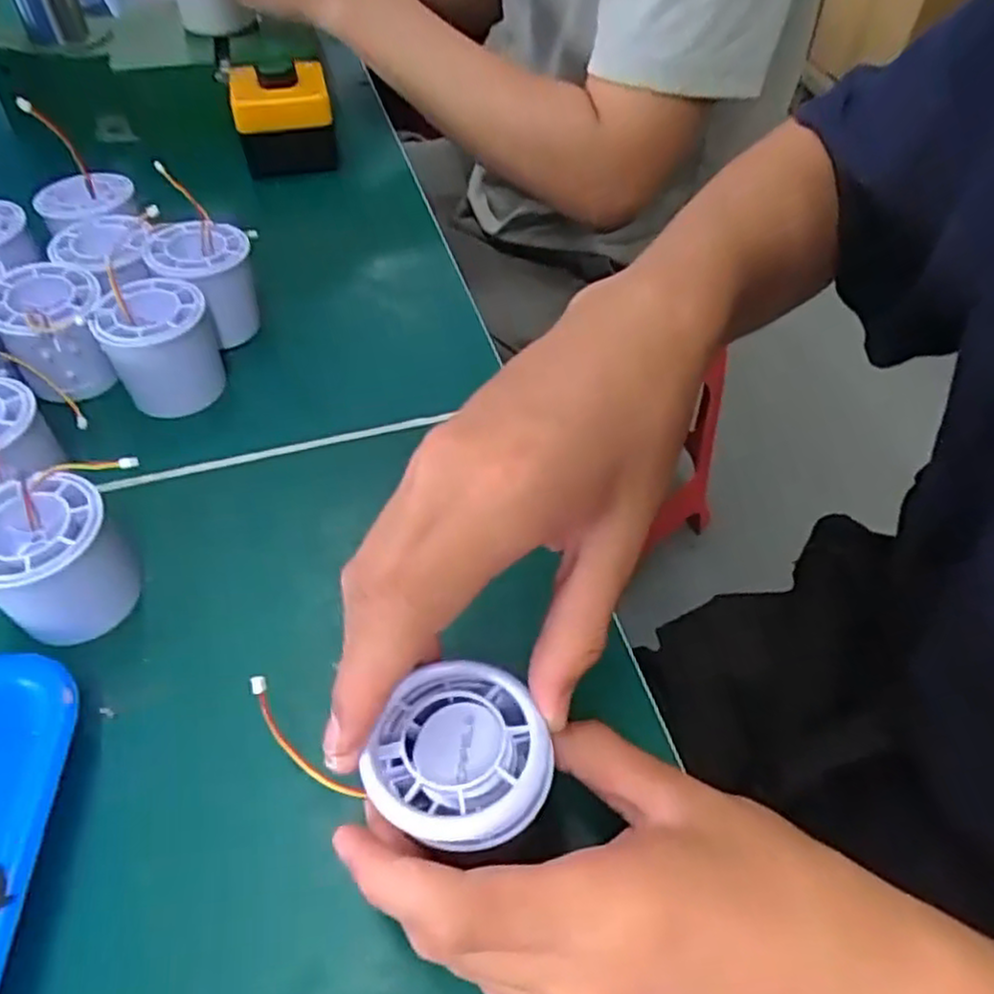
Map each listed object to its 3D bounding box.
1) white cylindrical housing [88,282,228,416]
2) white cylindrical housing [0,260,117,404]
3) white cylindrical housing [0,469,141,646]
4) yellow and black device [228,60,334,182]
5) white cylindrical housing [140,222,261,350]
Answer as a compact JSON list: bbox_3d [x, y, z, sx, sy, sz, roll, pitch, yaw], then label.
[{"bbox_3d":[-0.177,-0.079,0.398,0.052,0.057,0.051,-22,54,-17],"label":"white cylindrical housing"},{"bbox_3d":[-0.230,-0.086,0.398,0.055,0.053,0.059,-30,57,-22],"label":"white cylindrical housing"},{"bbox_3d":[-0.181,0.030,0.308,0.052,0.053,0.059,-26,56,-19],"label":"white cylindrical housing"},{"bbox_3d":[-0.162,-0.288,0.570,0.071,0.064,0.056,-12,52,-9],"label":"yellow and black device"},{"bbox_3d":[-0.165,-0.122,0.429,0.051,0.052,0.051,0,51,0],"label":"white cylindrical housing"}]

